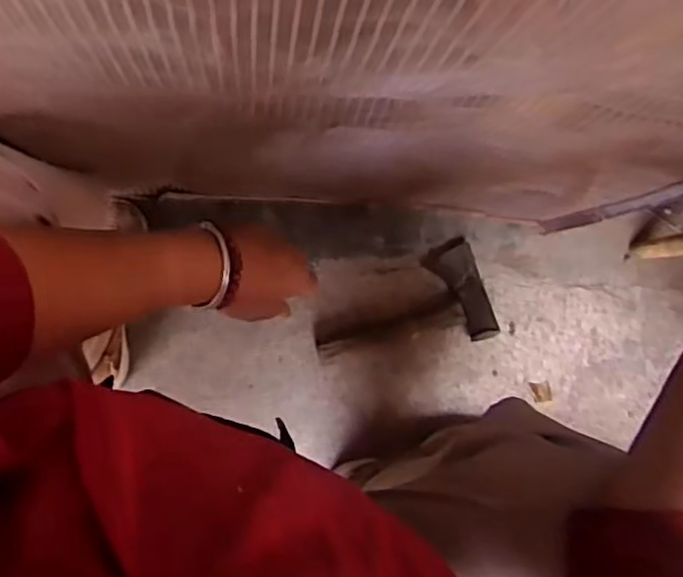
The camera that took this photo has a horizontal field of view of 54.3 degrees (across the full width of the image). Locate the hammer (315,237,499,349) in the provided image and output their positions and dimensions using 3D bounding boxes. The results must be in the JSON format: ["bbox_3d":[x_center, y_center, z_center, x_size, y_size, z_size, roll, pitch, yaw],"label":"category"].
[{"bbox_3d":[0.093,0.040,0.920,0.249,0.036,0.135,-25,93,-8],"label":"hammer"}]

